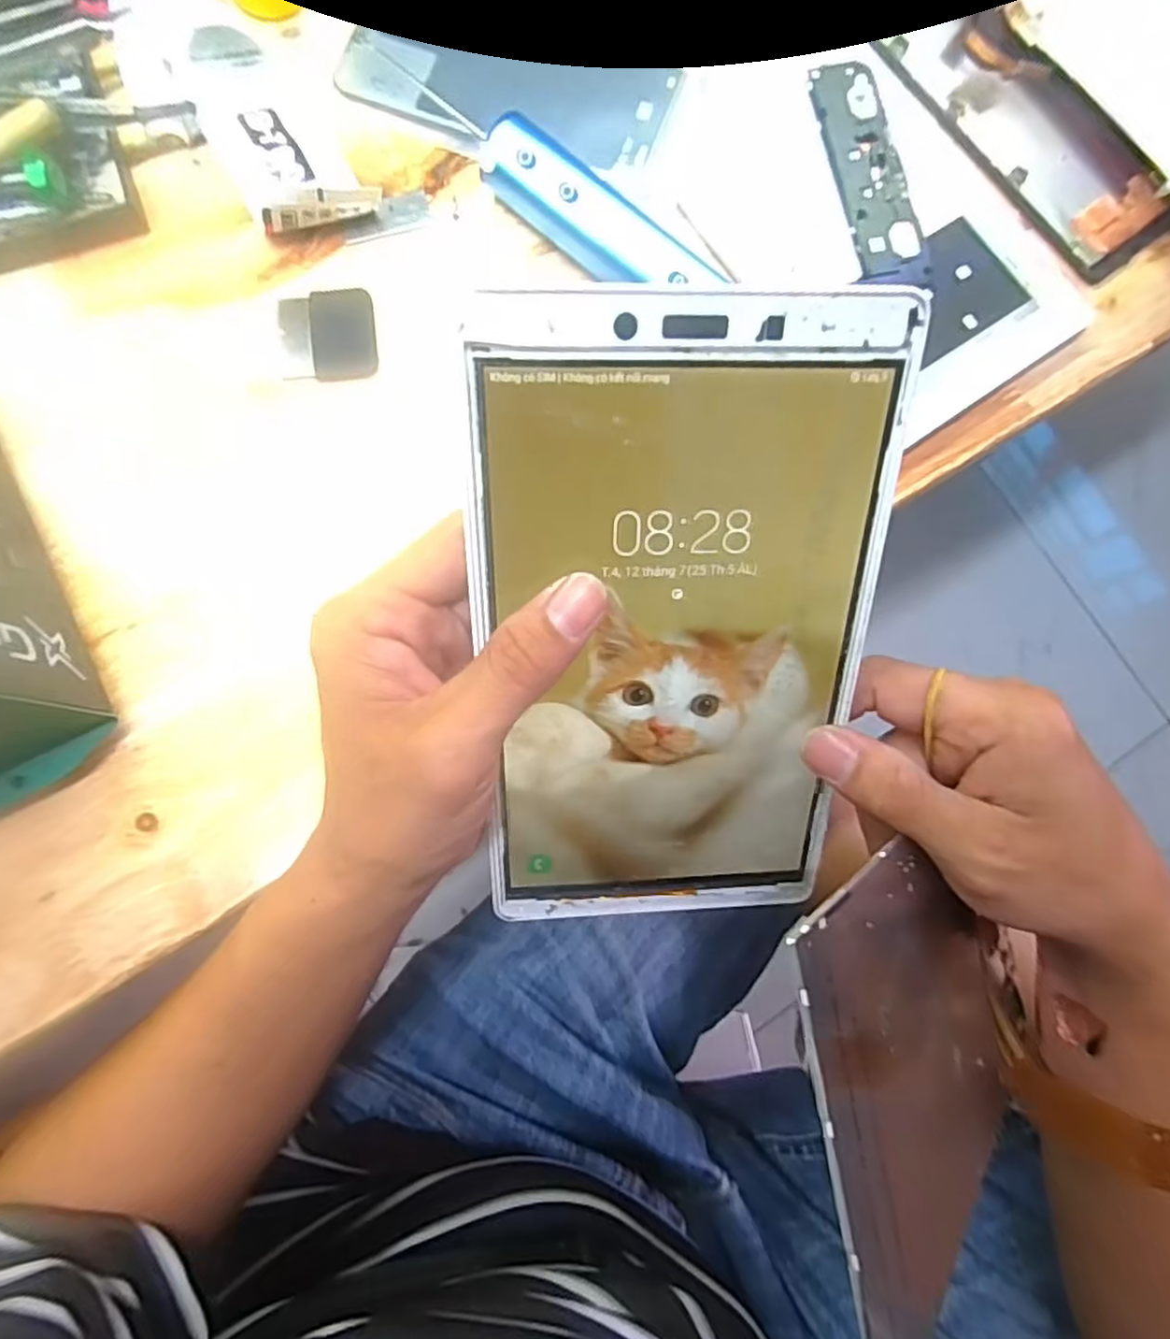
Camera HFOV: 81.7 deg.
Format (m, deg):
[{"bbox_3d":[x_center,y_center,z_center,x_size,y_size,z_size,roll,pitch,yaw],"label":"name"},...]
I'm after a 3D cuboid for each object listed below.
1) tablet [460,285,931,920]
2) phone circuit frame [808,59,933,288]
[{"bbox_3d":[0.028,-0.002,0.209,0.117,0.004,0.200,-2,116,-5],"label":"tablet"},{"bbox_3d":[0.125,-0.218,0.297,0.030,0.006,0.108,-12,82,-4],"label":"phone circuit frame"}]

